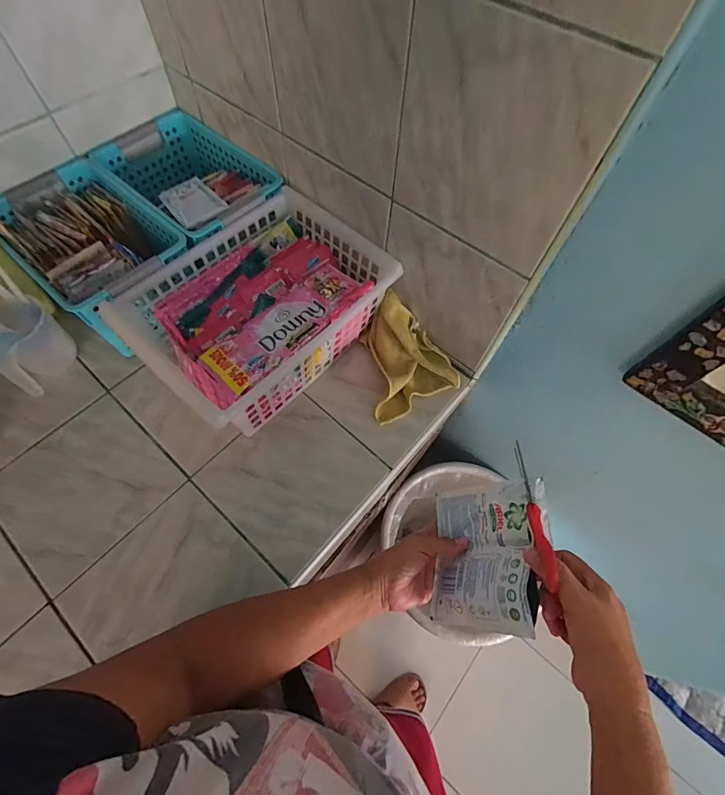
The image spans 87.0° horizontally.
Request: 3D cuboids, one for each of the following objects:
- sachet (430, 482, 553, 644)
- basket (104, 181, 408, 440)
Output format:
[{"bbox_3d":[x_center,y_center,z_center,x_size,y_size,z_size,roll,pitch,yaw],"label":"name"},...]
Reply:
[{"bbox_3d":[0.127,0.162,0.397,0.022,0.126,0.136,28,57,-27],"label":"sachet"},{"bbox_3d":[-0.146,-0.127,0.567,0.246,0.113,0.330,40,69,16],"label":"basket"}]

